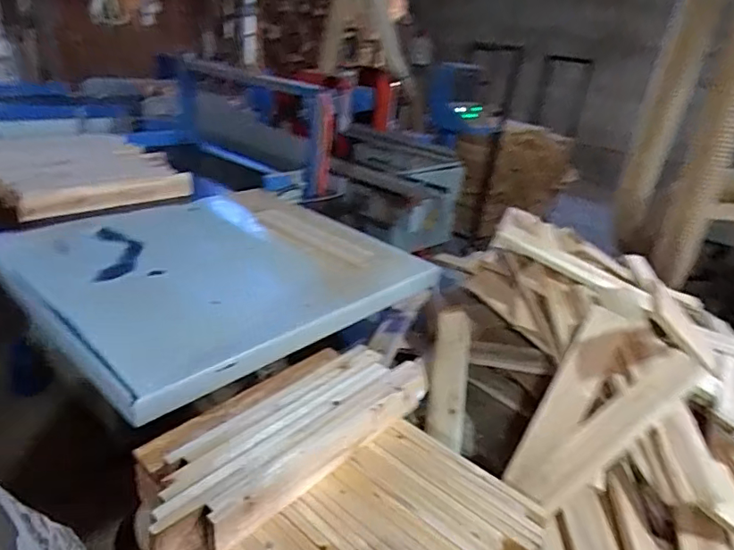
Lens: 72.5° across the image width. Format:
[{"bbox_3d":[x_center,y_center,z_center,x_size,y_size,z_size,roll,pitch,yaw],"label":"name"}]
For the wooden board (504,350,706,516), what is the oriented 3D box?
[{"bbox_3d":[0.485,0.303,0.981,0.448,0.023,0.089,-32,56,-11],"label":"wooden board"}]

